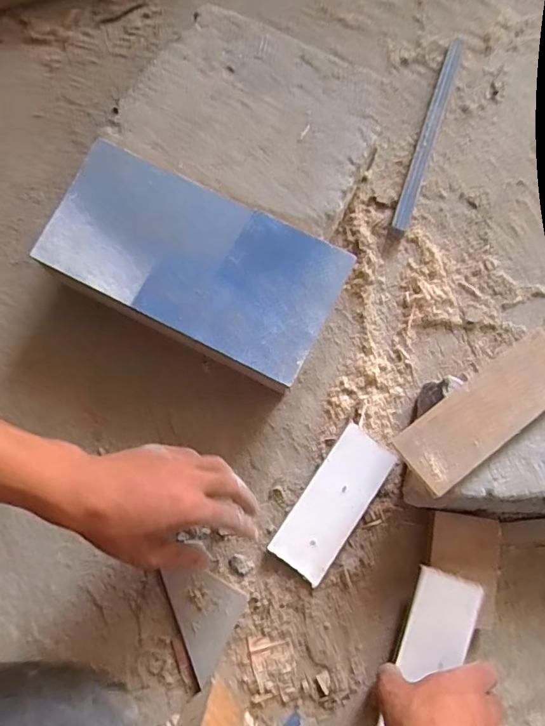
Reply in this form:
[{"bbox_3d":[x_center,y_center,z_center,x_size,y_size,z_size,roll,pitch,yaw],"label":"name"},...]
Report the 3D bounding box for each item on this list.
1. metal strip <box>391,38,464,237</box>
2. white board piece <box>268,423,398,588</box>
[{"bbox_3d":[0.179,-0.264,0.555,0.019,0.014,0.252,19,78,3],"label":"metal strip"},{"bbox_3d":[0.059,0.134,0.467,0.057,0.019,0.140,35,79,6],"label":"white board piece"}]

